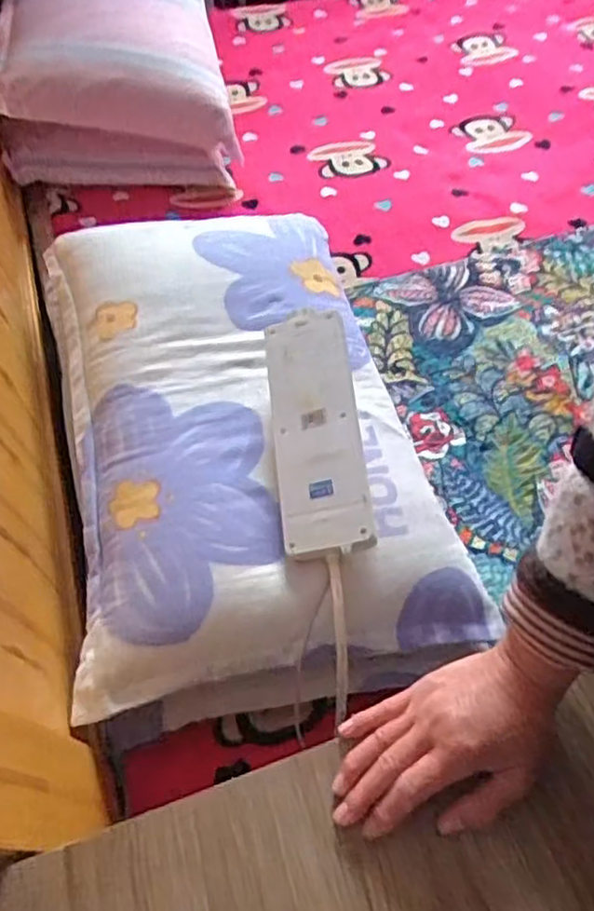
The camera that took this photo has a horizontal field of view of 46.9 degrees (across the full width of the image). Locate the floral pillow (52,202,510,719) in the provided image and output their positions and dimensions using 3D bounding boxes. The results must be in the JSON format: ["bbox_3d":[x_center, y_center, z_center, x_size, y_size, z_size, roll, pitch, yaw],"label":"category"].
[{"bbox_3d":[-0.071,-0.069,0.827,0.409,0.104,0.679,-11,55,-8],"label":"floral pillow"}]

